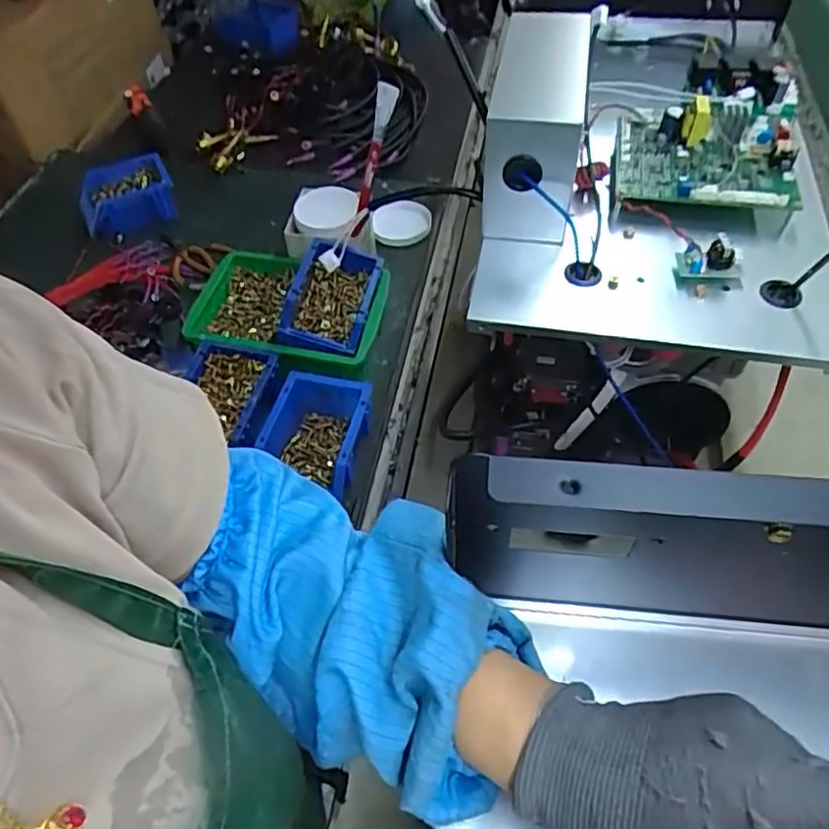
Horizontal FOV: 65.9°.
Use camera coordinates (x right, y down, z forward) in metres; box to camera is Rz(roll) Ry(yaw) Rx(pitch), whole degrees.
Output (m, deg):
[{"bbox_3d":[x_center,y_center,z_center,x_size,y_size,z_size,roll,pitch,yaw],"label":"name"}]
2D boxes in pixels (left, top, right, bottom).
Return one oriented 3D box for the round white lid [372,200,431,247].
[{"bbox_3d":[-0.022,-0.317,1.064,0.096,0.014,0.084,9,77,-1],"label":"round white lid"}]

